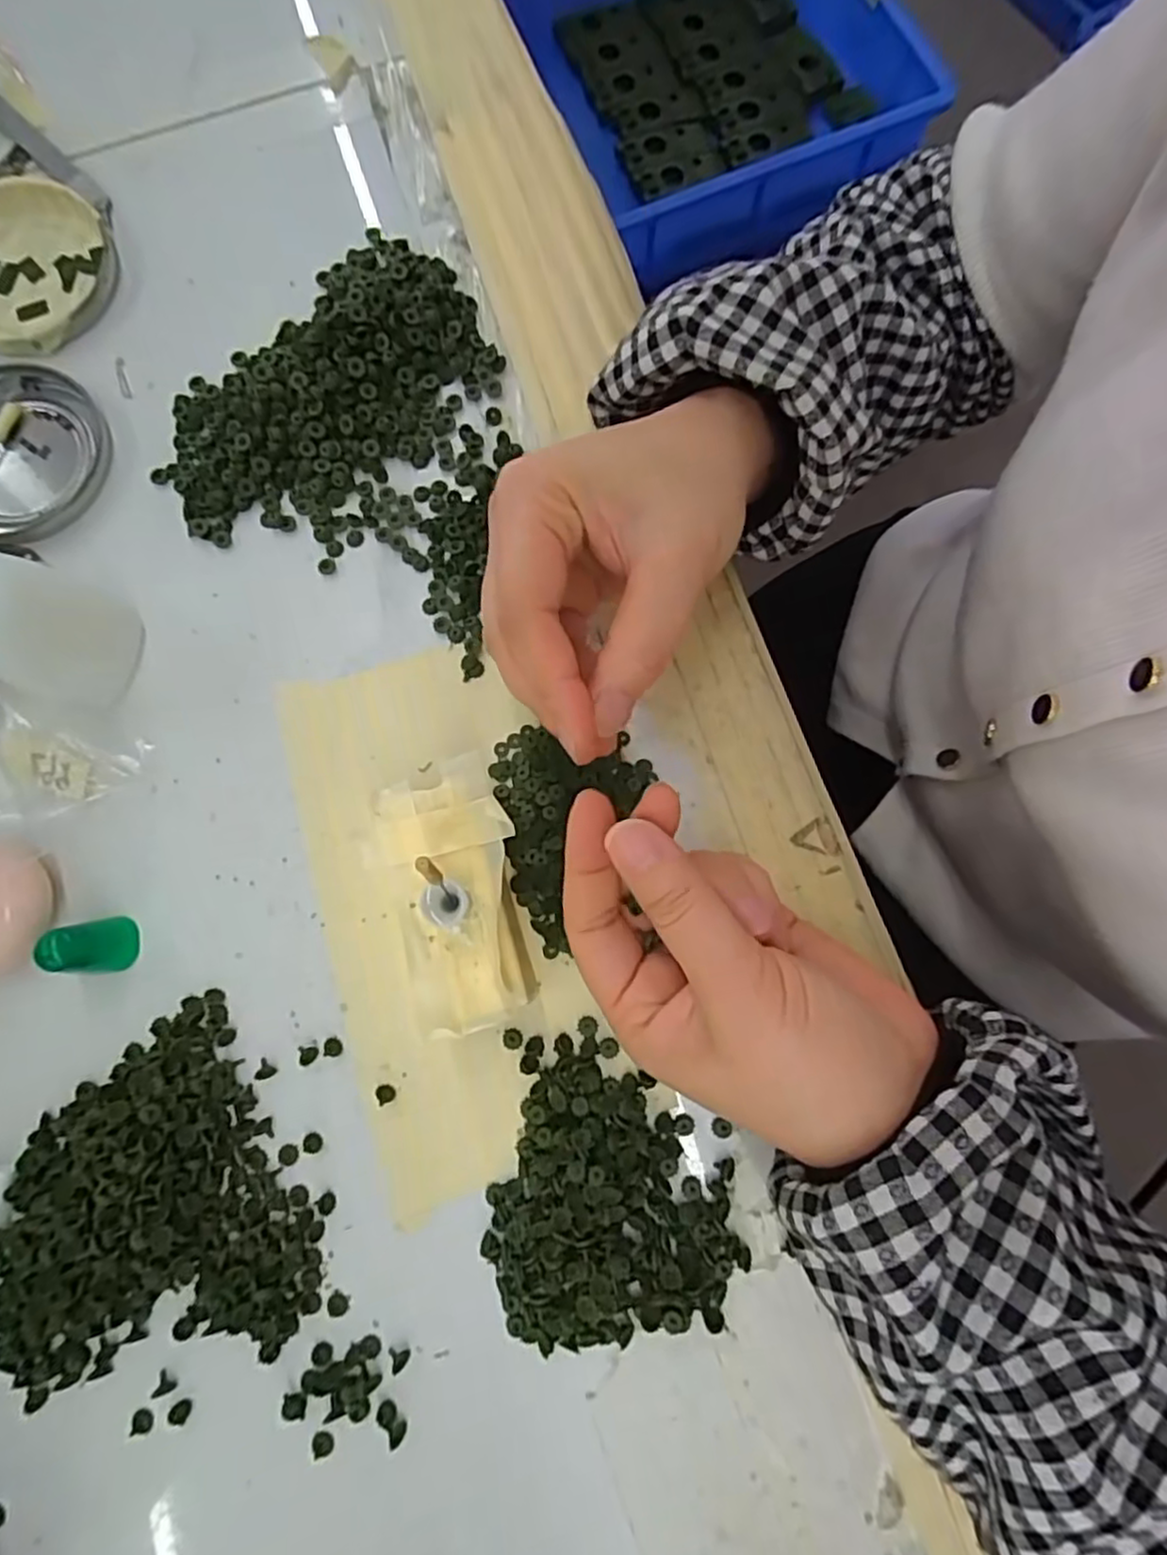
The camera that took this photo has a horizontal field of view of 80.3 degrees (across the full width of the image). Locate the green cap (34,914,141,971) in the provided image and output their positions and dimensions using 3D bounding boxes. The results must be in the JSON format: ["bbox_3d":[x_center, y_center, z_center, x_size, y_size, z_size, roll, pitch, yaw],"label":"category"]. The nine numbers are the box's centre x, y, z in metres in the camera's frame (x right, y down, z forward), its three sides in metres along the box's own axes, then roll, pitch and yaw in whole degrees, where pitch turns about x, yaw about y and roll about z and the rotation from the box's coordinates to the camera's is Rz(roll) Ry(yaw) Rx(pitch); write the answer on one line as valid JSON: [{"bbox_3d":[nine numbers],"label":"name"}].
[{"bbox_3d":[-0.176,0.060,0.247,0.017,0.029,0.019,-3,80,0],"label":"green cap"}]

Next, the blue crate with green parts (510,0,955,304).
[{"bbox_3d":[0.152,-0.789,0.778,0.369,0.096,0.372,-22,80,-2],"label":"blue crate with green parts"}]

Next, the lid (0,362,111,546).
[{"bbox_3d":[-0.243,-0.138,0.294,0.075,0.009,0.077,0,80,1],"label":"lid"}]

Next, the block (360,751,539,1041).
[{"bbox_3d":[-0.044,0.040,0.241,0.047,0.042,0.088,-16,80,-2],"label":"block"}]

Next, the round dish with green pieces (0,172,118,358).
[{"bbox_3d":[-0.251,-0.228,0.308,0.077,0.009,0.084,0,80,1],"label":"round dish with green pieces"}]

